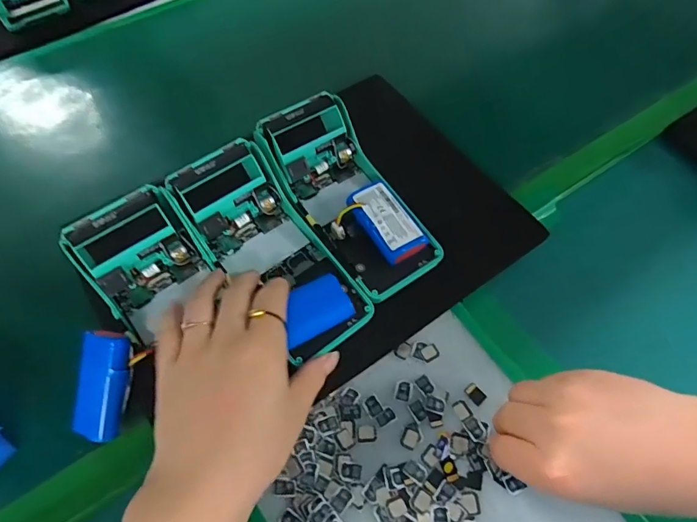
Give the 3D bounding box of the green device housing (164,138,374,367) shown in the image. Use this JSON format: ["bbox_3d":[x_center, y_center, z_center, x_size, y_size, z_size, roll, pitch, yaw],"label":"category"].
[{"bbox_3d":[-0.058,-0.005,0.324,0.078,0.055,0.167,-38,78,-16],"label":"green device housing"}]

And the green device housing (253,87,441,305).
[{"bbox_3d":[-0.001,-0.056,0.339,0.075,0.049,0.166,-30,65,-17],"label":"green device housing"}]

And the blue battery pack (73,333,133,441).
[{"bbox_3d":[-0.162,0.081,0.285,0.029,0.014,0.068,4,87,2],"label":"blue battery pack"}]

